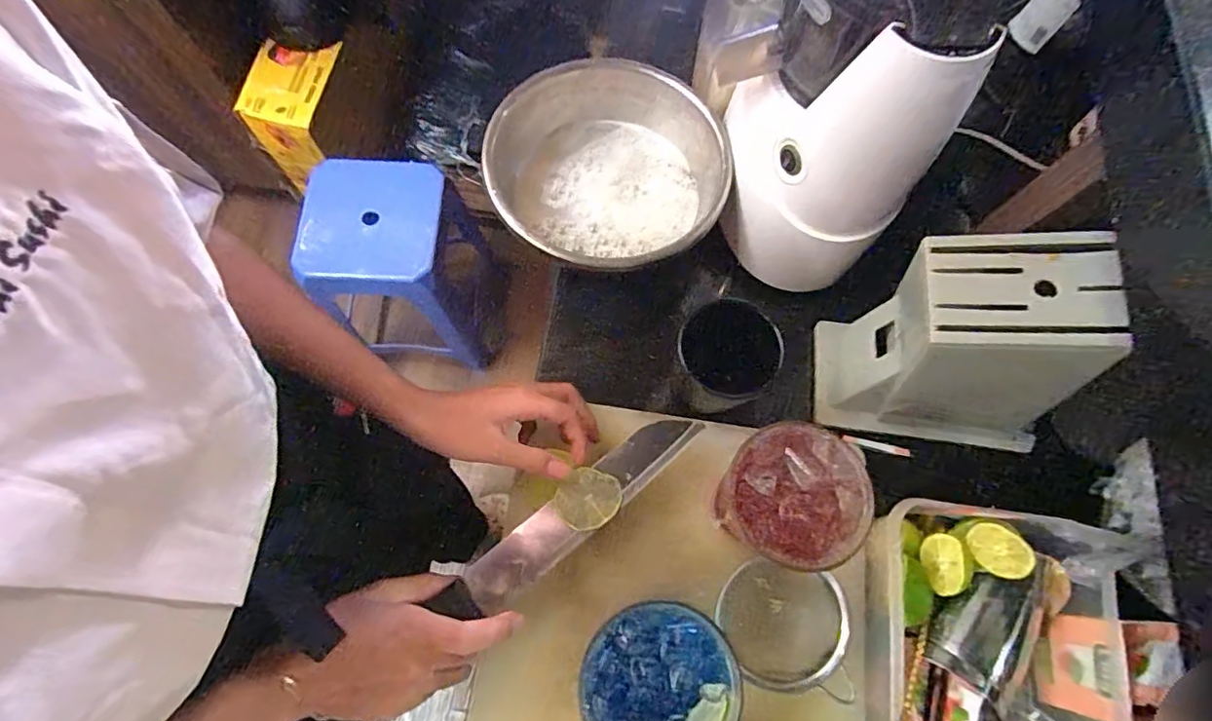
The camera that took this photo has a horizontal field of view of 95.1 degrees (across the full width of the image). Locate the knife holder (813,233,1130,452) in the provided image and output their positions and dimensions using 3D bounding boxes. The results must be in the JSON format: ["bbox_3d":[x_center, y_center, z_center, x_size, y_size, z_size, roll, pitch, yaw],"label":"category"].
[{"bbox_3d":[0.268,-0.006,0.421,0.152,0.212,0.089,9,72,1],"label":"knife holder"}]

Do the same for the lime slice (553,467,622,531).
[{"bbox_3d":[-0.014,0.104,0.417,0.046,0.010,0.043,1,72,-2],"label":"lime slice"}]

